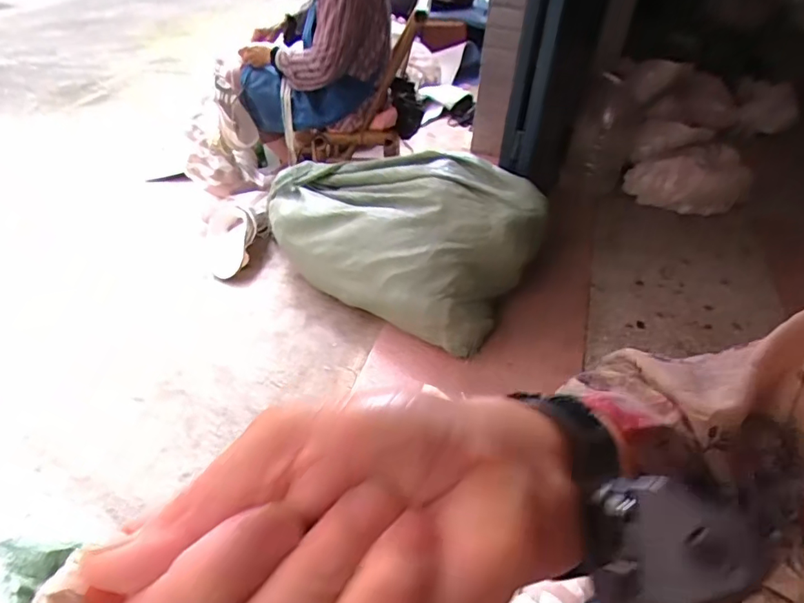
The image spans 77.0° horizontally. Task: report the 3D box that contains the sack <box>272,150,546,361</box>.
[{"bbox_3d":[-0.023,-0.201,1.310,0.671,0.299,0.391,25,47,24],"label":"sack"}]

